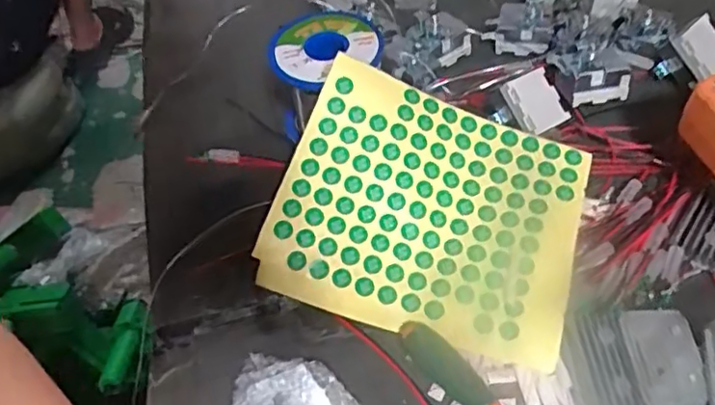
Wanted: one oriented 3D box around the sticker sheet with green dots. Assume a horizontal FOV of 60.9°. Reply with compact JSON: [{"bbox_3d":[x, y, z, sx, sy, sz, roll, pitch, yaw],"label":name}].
[{"bbox_3d":[0.037,0.003,0.317,0.148,0.020,0.129,19,69,3],"label":"sticker sheet with green dots"}]

